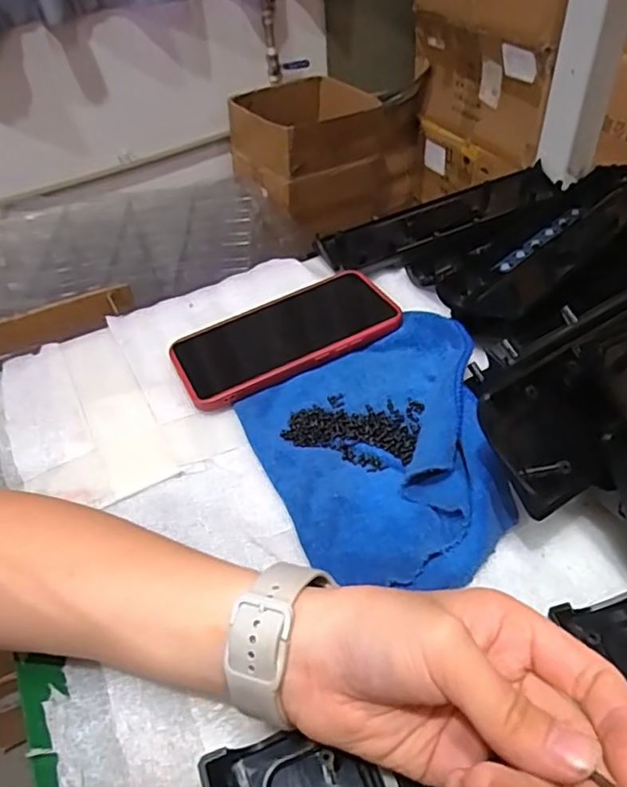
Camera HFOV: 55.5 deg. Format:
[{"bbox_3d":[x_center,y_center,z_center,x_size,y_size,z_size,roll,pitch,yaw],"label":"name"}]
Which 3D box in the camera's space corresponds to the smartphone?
[{"bbox_3d":[-0.020,-0.045,0.442,0.166,0.016,0.082,-22,48,-16],"label":"smartphone"}]

